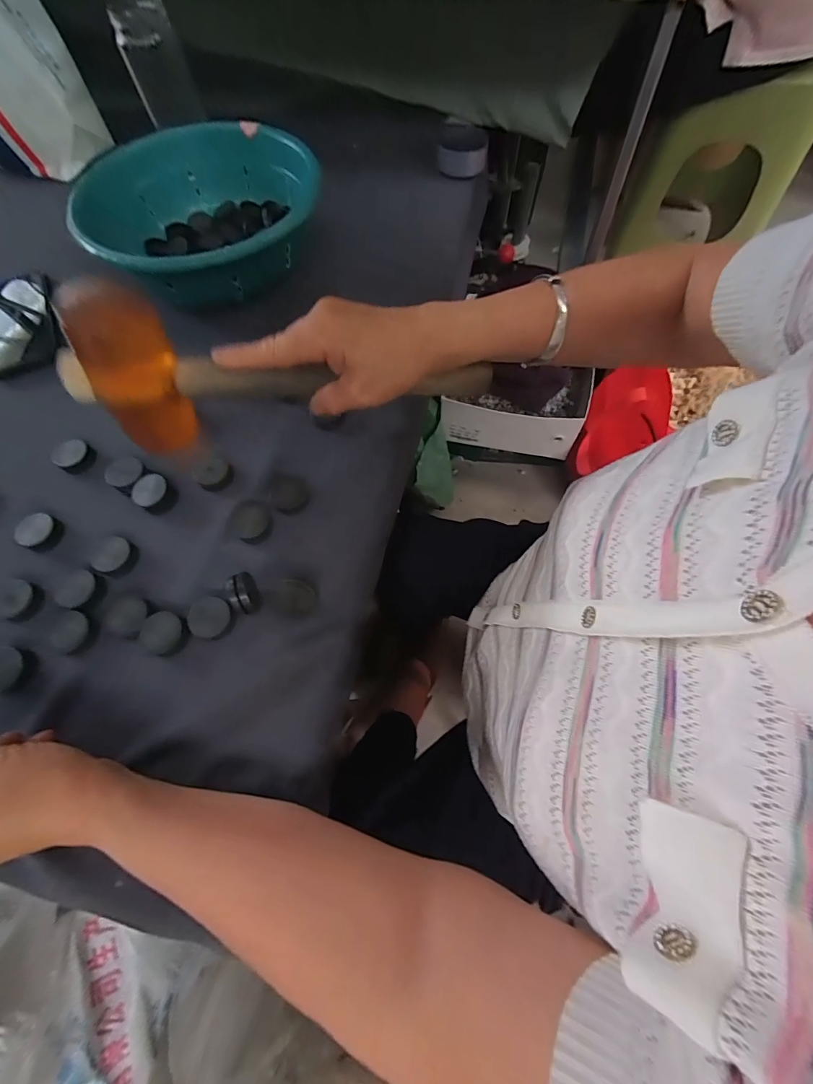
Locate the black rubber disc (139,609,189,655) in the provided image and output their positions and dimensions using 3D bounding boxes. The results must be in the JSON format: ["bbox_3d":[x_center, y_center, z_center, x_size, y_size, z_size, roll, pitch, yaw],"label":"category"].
[{"bbox_3d":[-0.193,0.073,0.328,0.039,0.005,0.032,19,68,11],"label":"black rubber disc"}]

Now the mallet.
[{"bbox_3d":[-0.080,-0.118,0.304,0.295,0.089,0.056,-2,65,-14],"label":"mallet"}]

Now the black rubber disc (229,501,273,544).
[{"bbox_3d":[-0.139,-0.018,0.368,0.038,0.008,0.033,32,71,15],"label":"black rubber disc"}]

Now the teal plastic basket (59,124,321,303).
[{"bbox_3d":[-0.228,-0.371,0.480,0.259,0.078,0.258,-6,66,0],"label":"teal plastic basket"}]

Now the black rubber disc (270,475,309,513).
[{"bbox_3d":[-0.109,-0.045,0.380,0.033,0.006,0.041,-34,69,-12],"label":"black rubber disc"}]

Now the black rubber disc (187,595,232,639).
[{"bbox_3d":[-0.159,0.060,0.332,0.036,0.004,0.032,12,67,7],"label":"black rubber disc"}]

